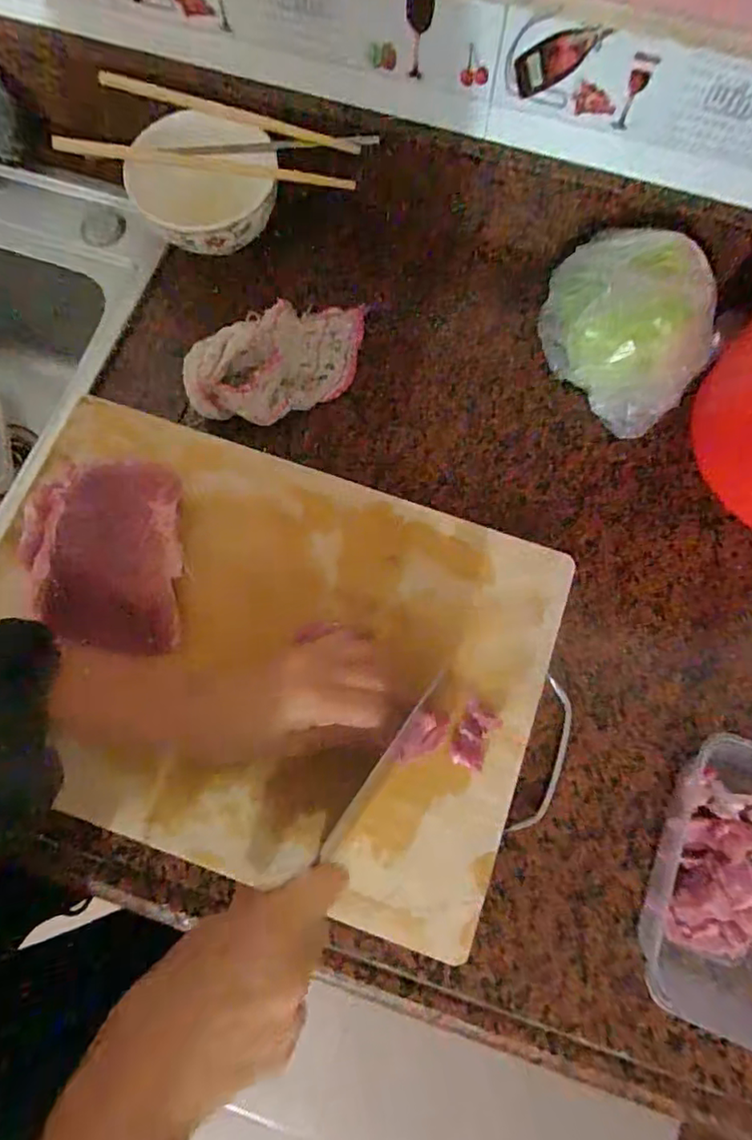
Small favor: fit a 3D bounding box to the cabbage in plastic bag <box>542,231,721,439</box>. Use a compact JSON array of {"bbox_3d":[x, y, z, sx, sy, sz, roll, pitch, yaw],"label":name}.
[{"bbox_3d":[0.186,-0.182,0.439,0.128,0.095,0.098,38,79,10],"label":"cabbage in plastic bag"}]

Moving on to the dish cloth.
[{"bbox_3d":[-0.073,-0.169,0.458,0.082,0.056,0.149,42,79,11],"label":"dish cloth"}]

